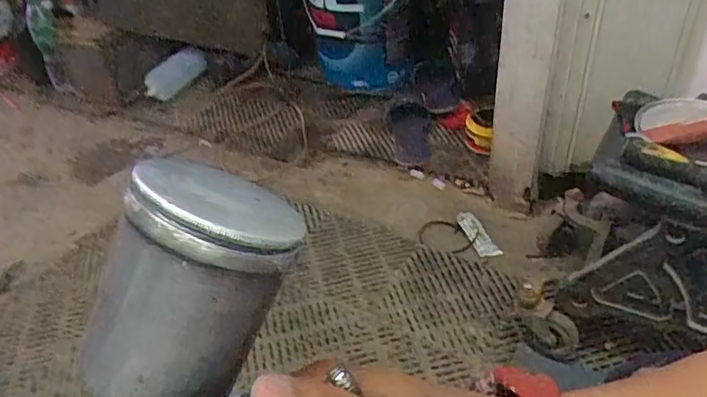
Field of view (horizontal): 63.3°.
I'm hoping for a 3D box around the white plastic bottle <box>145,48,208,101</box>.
[{"bbox_3d":[-0.472,-0.334,1.525,0.177,0.070,0.054,-32,40,9],"label":"white plastic bottle"}]

